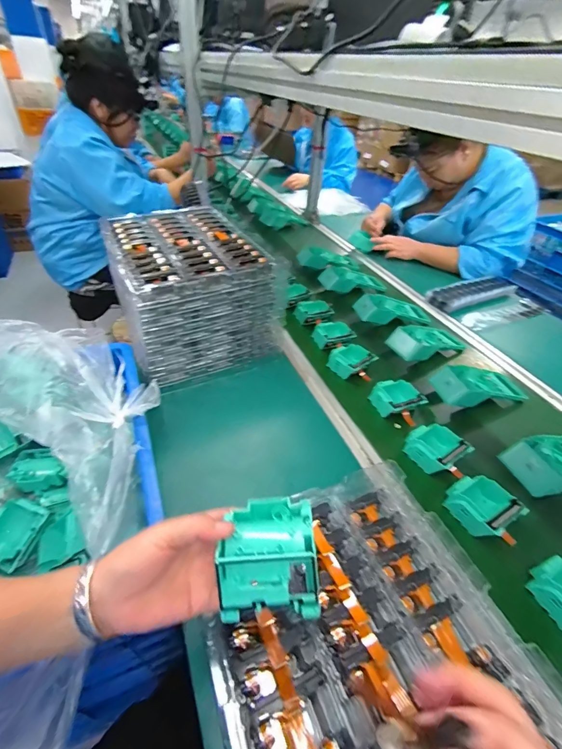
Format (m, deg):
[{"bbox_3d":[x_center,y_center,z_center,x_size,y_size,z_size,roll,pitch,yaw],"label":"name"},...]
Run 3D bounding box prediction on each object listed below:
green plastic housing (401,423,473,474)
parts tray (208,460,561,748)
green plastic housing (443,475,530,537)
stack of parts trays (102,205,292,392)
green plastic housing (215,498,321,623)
[{"bbox_3d":[0.249,0.121,0.575,0.083,0.037,0.081,-23,47,-27],"label":"green plastic housing"},{"bbox_3d":[0.099,0.274,0.308,0.268,0.043,0.386,-13,44,-17],"label":"parts tray"},{"bbox_3d":[0.287,0.185,0.505,0.076,0.038,0.079,-21,47,-25],"label":"green plastic housing"},{"bbox_3d":[-0.195,-0.181,0.753,0.263,0.200,0.359,-19,46,-23],"label":"stack of parts trays"},{"bbox_3d":[-0.010,0.133,0.274,0.071,0.032,0.085,1,41,-2],"label":"green plastic housing"}]

